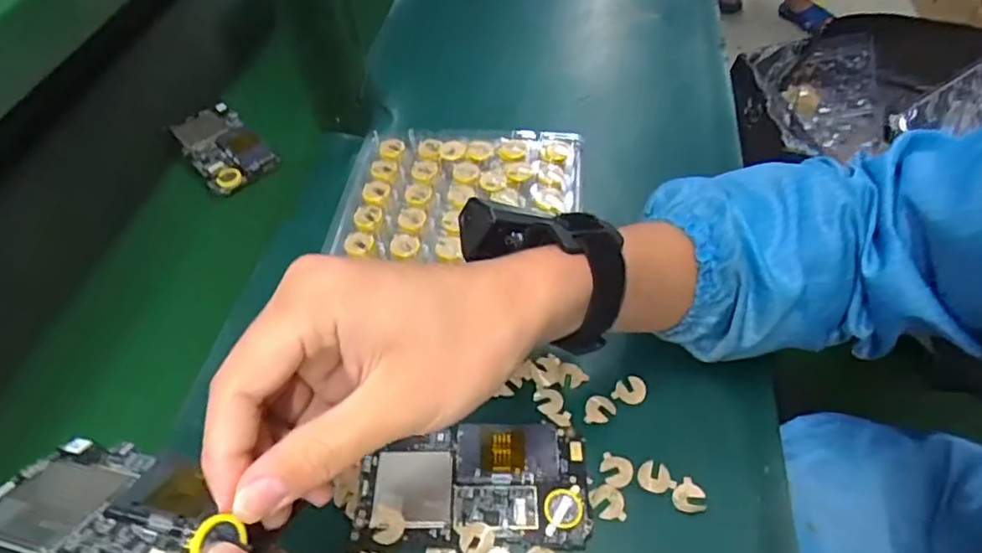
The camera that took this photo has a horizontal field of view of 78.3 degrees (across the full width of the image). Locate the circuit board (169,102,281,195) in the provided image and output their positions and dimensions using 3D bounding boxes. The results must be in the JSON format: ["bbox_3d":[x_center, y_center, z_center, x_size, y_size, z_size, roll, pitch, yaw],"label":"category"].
[{"bbox_3d":[-0.242,-0.117,0.541,0.060,0.012,0.112,-37,56,-22],"label":"circuit board"}]

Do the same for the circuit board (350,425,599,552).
[{"bbox_3d":[-0.009,0.112,0.333,0.123,0.011,0.066,-1,51,5],"label":"circuit board"}]

